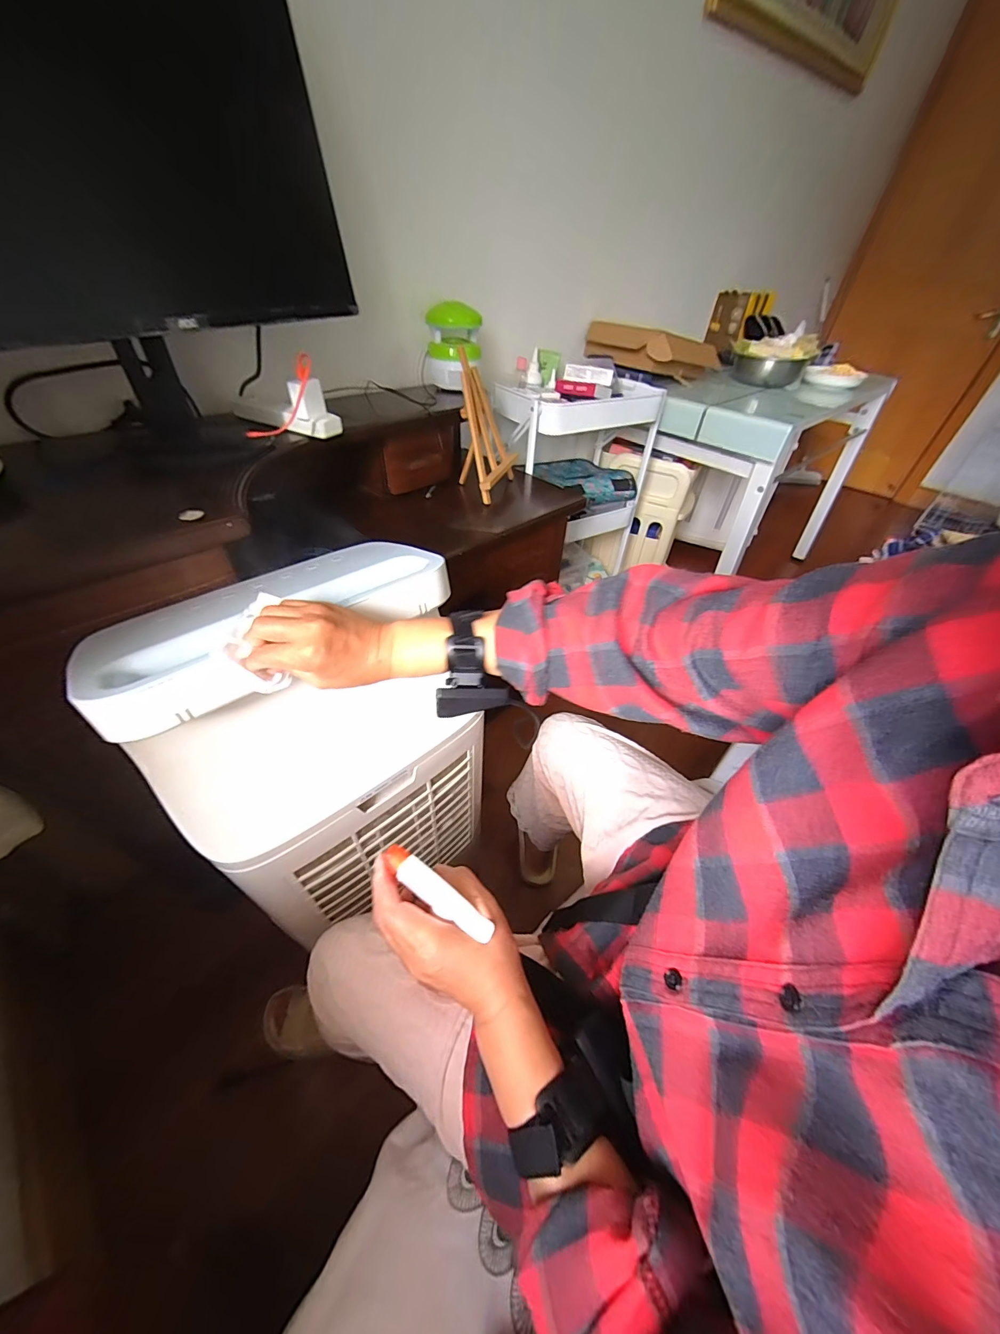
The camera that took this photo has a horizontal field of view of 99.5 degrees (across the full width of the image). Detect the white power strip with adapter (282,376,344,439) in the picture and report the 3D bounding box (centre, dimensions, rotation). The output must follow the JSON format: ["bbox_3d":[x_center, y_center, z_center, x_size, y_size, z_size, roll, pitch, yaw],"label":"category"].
[{"bbox_3d":[-0.325,-0.440,0.719,0.093,0.079,0.047,15,45,12],"label":"white power strip with adapter"}]

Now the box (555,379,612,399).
[{"bbox_3d":[0.225,-0.738,1.128,0.166,0.032,0.050,31,50,26],"label":"box"}]

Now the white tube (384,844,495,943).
[{"bbox_3d":[-0.048,0.169,0.320,0.093,0.019,0.017,37,50,5],"label":"white tube"}]

